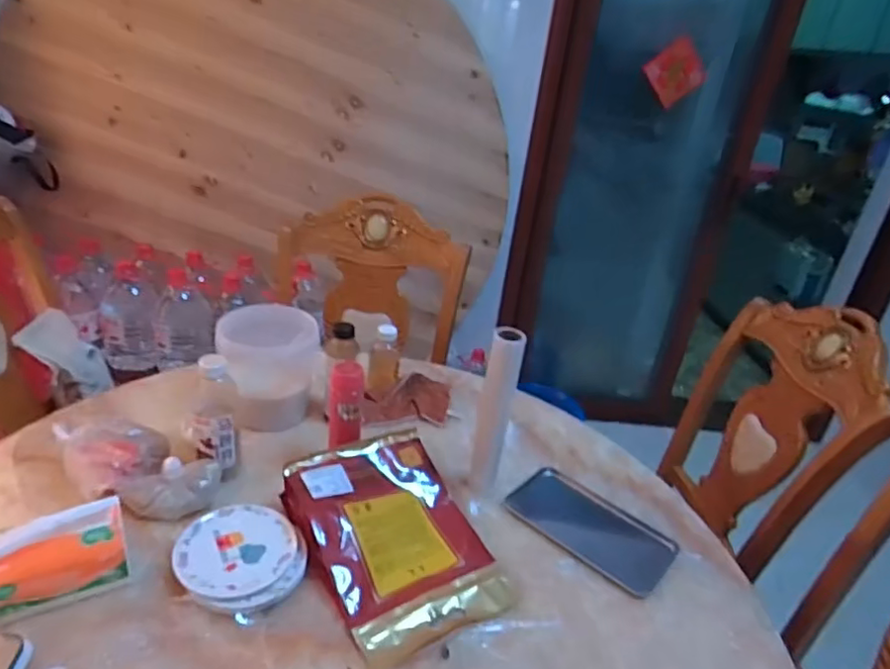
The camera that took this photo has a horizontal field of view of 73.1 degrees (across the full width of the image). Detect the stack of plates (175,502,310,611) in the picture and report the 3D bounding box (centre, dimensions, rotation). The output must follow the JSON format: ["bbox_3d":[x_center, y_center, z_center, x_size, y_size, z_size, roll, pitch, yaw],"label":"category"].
[{"bbox_3d":[-0.286,0.306,0.833,0.182,0.024,0.152,29,34,35],"label":"stack of plates"}]

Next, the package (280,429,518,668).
[{"bbox_3d":[-0.069,0.283,0.878,0.244,0.085,0.312,-10,32,-30],"label":"package"}]

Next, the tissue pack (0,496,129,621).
[{"bbox_3d":[-0.482,0.278,0.744,0.152,0.106,0.076,-8,31,-29],"label":"tissue pack"}]

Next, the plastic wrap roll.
[{"bbox_3d":[0.078,0.132,0.962,0.051,0.294,0.049,6,27,-3],"label":"plastic wrap roll"}]

